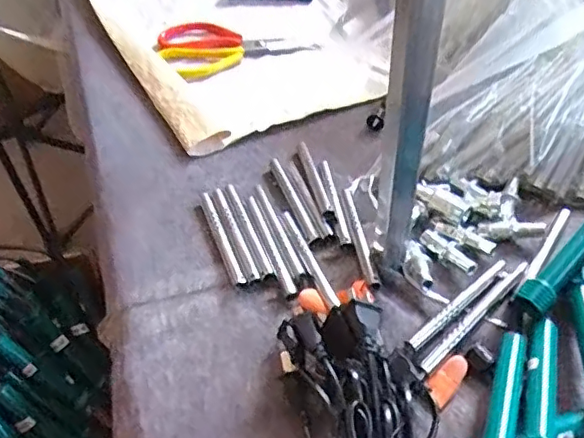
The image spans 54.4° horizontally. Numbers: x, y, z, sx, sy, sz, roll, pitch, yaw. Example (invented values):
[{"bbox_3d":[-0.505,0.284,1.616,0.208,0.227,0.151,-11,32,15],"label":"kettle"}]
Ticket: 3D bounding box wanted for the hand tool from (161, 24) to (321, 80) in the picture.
[{"bbox_3d":[-0.068,-0.201,0.663,0.180,0.025,0.071,0,49,6],"label":"hand tool"}]

